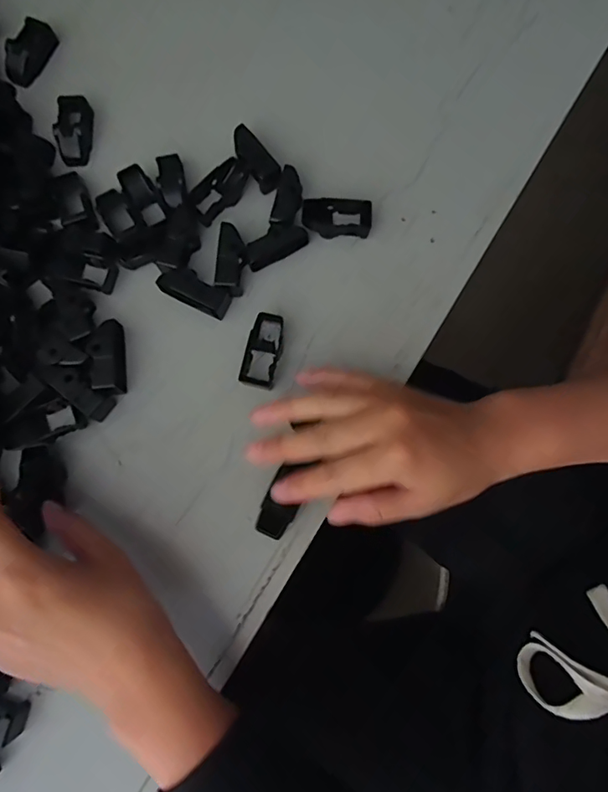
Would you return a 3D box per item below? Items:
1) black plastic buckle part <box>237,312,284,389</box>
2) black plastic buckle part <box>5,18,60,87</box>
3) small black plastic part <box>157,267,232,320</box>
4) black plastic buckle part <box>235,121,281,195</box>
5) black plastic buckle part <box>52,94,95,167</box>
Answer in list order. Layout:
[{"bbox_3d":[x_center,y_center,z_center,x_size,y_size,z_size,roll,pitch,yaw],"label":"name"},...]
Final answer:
[{"bbox_3d":[-0.028,-0.030,0.342,0.023,0.019,0.049,10,79,2],"label":"black plastic buckle part"},{"bbox_3d":[-0.219,-0.274,0.397,0.027,0.013,0.051,31,81,6],"label":"black plastic buckle part"},{"bbox_3d":[-0.077,-0.075,0.351,0.048,0.023,0.020,24,80,4],"label":"small black plastic part"},{"bbox_3d":[-0.036,-0.173,0.367,0.018,0.018,0.049,-38,81,-7],"label":"black plastic buckle part"},{"bbox_3d":[-0.176,-0.204,0.381,0.025,0.014,0.053,-3,79,-1],"label":"black plastic buckle part"}]

